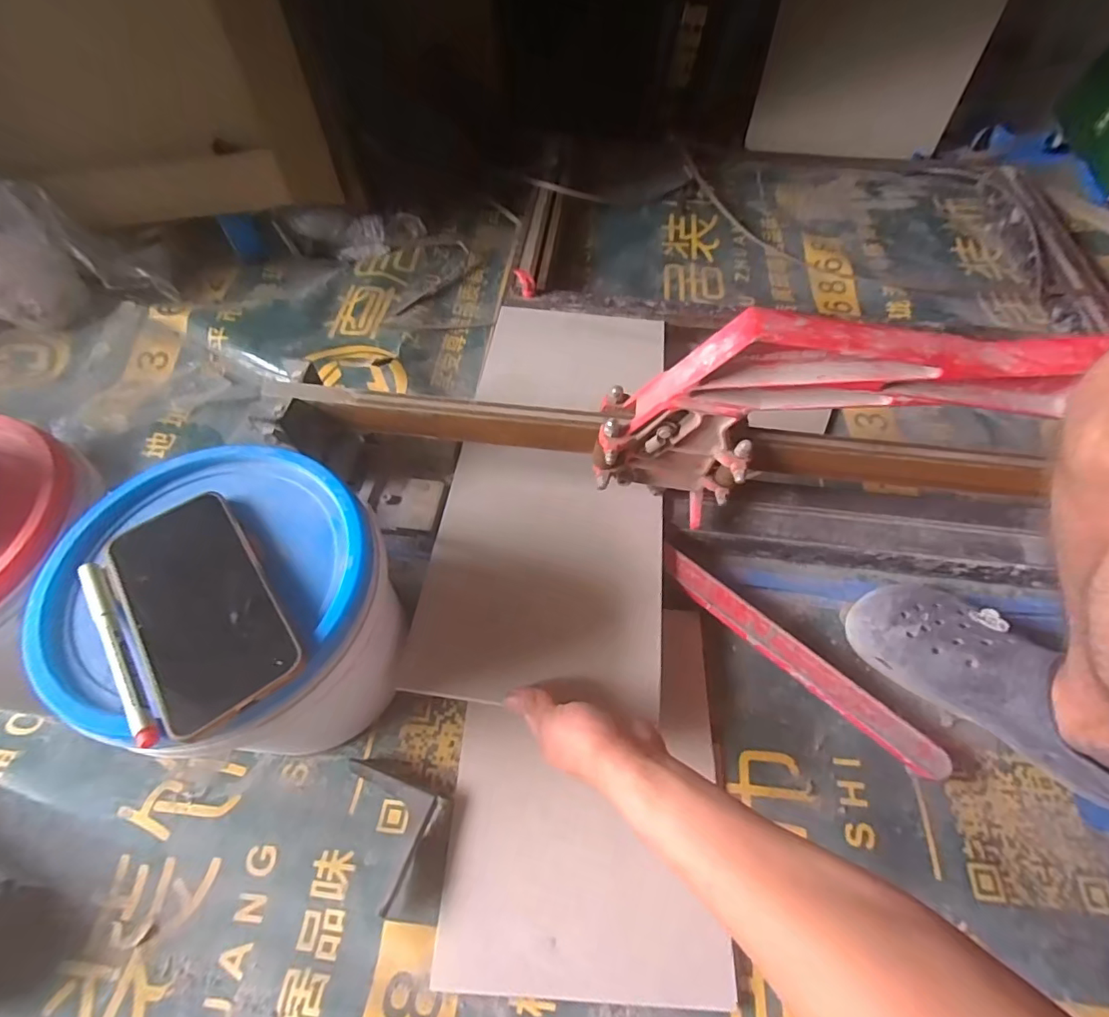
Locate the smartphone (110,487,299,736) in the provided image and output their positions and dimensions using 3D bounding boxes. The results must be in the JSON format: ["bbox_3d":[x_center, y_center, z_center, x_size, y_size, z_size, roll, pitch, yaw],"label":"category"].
[{"bbox_3d":[-0.222,0.058,0.324,0.076,0.010,0.156,-33,66,-19],"label":"smartphone"}]

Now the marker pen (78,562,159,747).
[{"bbox_3d":[-0.263,0.081,0.309,0.010,0.011,0.137,-36,67,-20],"label":"marker pen"}]

